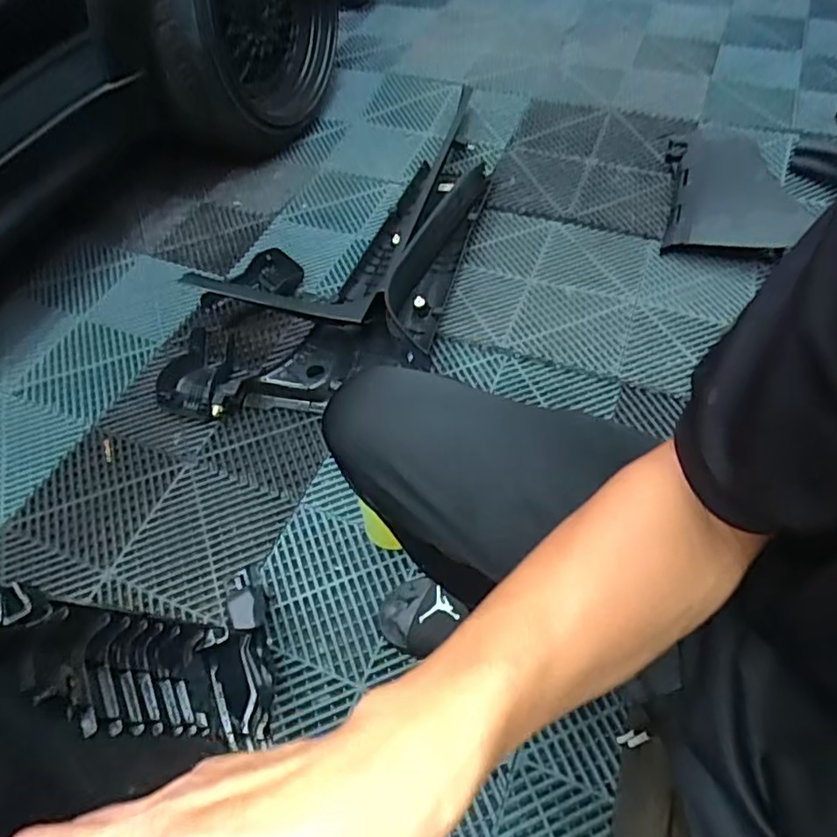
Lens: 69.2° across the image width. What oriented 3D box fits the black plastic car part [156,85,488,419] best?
[{"bbox_3d":[-0.130,-0.409,1.210,0.456,0.124,0.985,11,59,8],"label":"black plastic car part"}]

